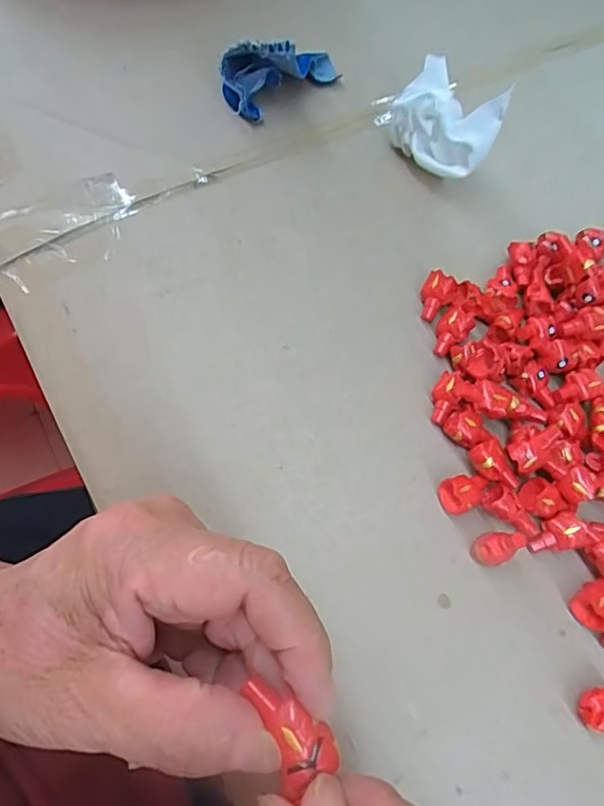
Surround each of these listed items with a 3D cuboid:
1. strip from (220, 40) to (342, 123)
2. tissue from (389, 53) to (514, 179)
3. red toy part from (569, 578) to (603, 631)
[{"bbox_3d":[-0.010,-0.205,0.332,0.077,0.041,0.030,-38,76,-15],"label":"strip"},{"bbox_3d":[0.081,-0.155,0.313,0.056,0.052,0.039,35,72,10],"label":"tissue"},{"bbox_3d":[0.129,0.086,0.243,0.021,0.015,0.014,-33,74,-14],"label":"red toy part"}]

